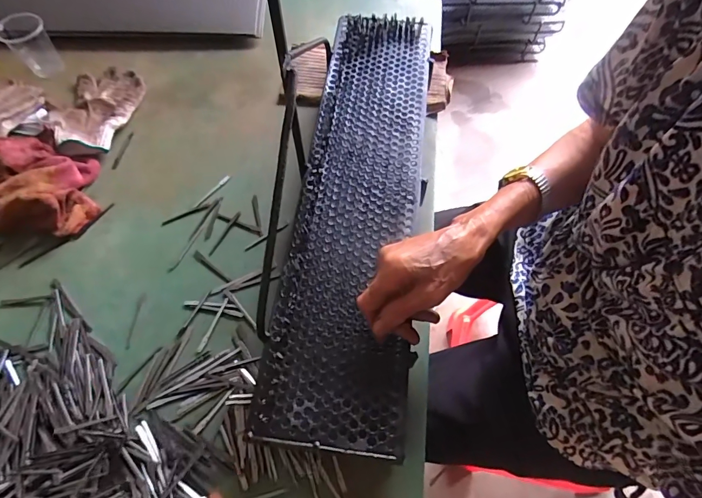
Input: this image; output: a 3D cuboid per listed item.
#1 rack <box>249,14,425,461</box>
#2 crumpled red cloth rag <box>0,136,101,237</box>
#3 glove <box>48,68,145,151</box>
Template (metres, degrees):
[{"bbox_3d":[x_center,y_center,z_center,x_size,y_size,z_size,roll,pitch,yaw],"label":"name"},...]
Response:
[{"bbox_3d":[0.013,-0.079,0.485,0.142,0.018,0.577,7,64,4],"label":"rack"},{"bbox_3d":[-0.447,-0.094,0.550,0.213,0.048,0.147,20,63,10],"label":"crumpled red cloth rag"},{"bbox_3d":[-0.398,-0.221,0.630,0.117,0.028,0.167,2,62,1],"label":"glove"}]

